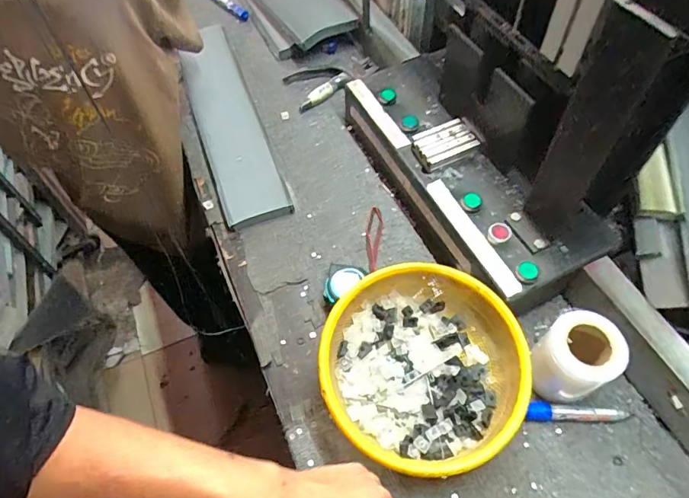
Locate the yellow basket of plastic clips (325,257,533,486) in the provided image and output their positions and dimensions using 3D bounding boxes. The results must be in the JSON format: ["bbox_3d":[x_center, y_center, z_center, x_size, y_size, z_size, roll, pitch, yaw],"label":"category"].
[{"bbox_3d":[0.090,0.141,0.552,0.222,0.101,0.224,-1,57,1],"label":"yellow basket of plastic clips"}]

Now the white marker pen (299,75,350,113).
[{"bbox_3d":[-0.038,-0.283,0.848,0.104,0.021,0.020,-34,60,6],"label":"white marker pen"}]

